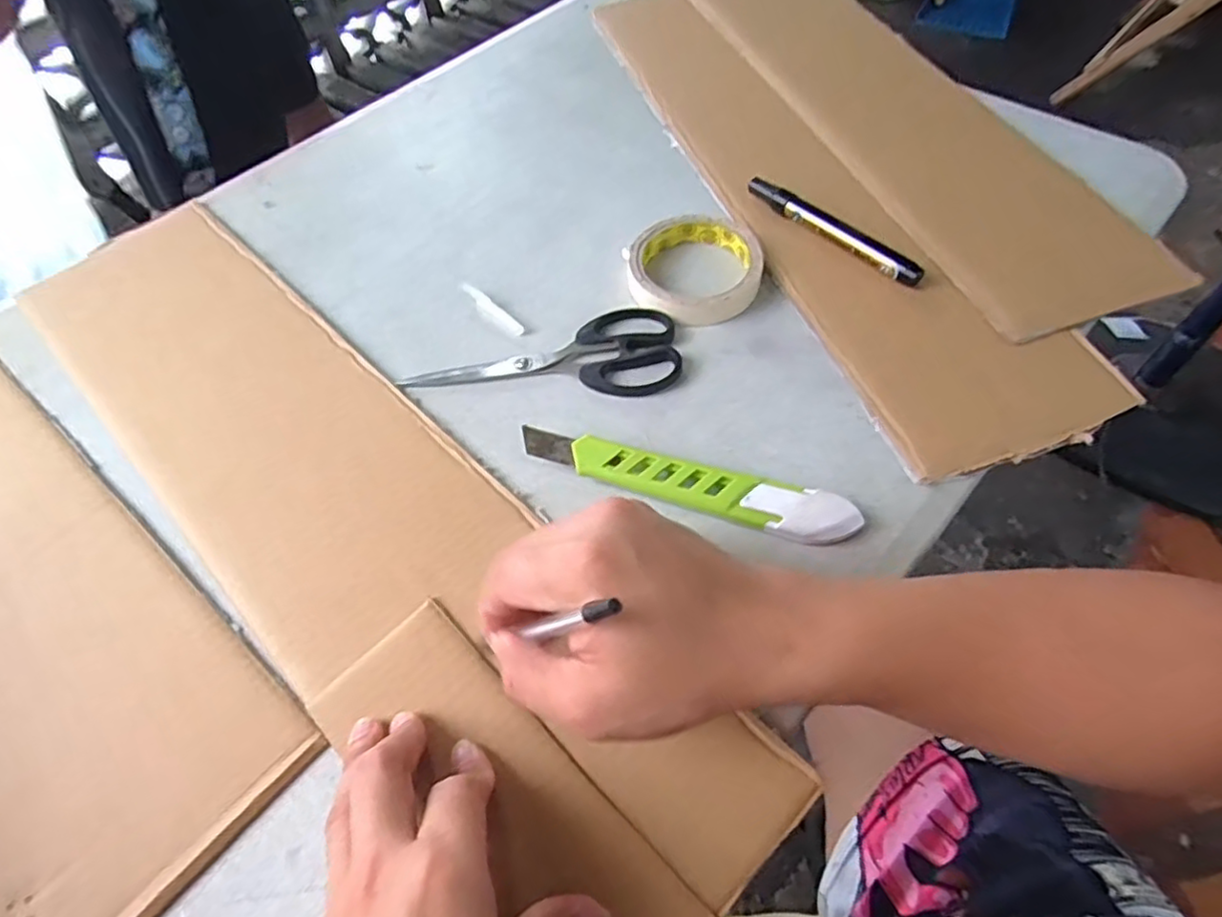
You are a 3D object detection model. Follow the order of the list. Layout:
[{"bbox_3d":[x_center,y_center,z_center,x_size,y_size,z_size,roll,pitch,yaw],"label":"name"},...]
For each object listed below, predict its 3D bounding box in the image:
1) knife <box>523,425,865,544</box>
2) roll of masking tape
[{"bbox_3d":[0.039,0.015,0.365,0.185,0.020,0.027,15,59,13],"label":"knife"},{"bbox_3d":[0.059,-0.135,0.455,0.090,0.017,0.100,21,61,16],"label":"roll of masking tape"}]

